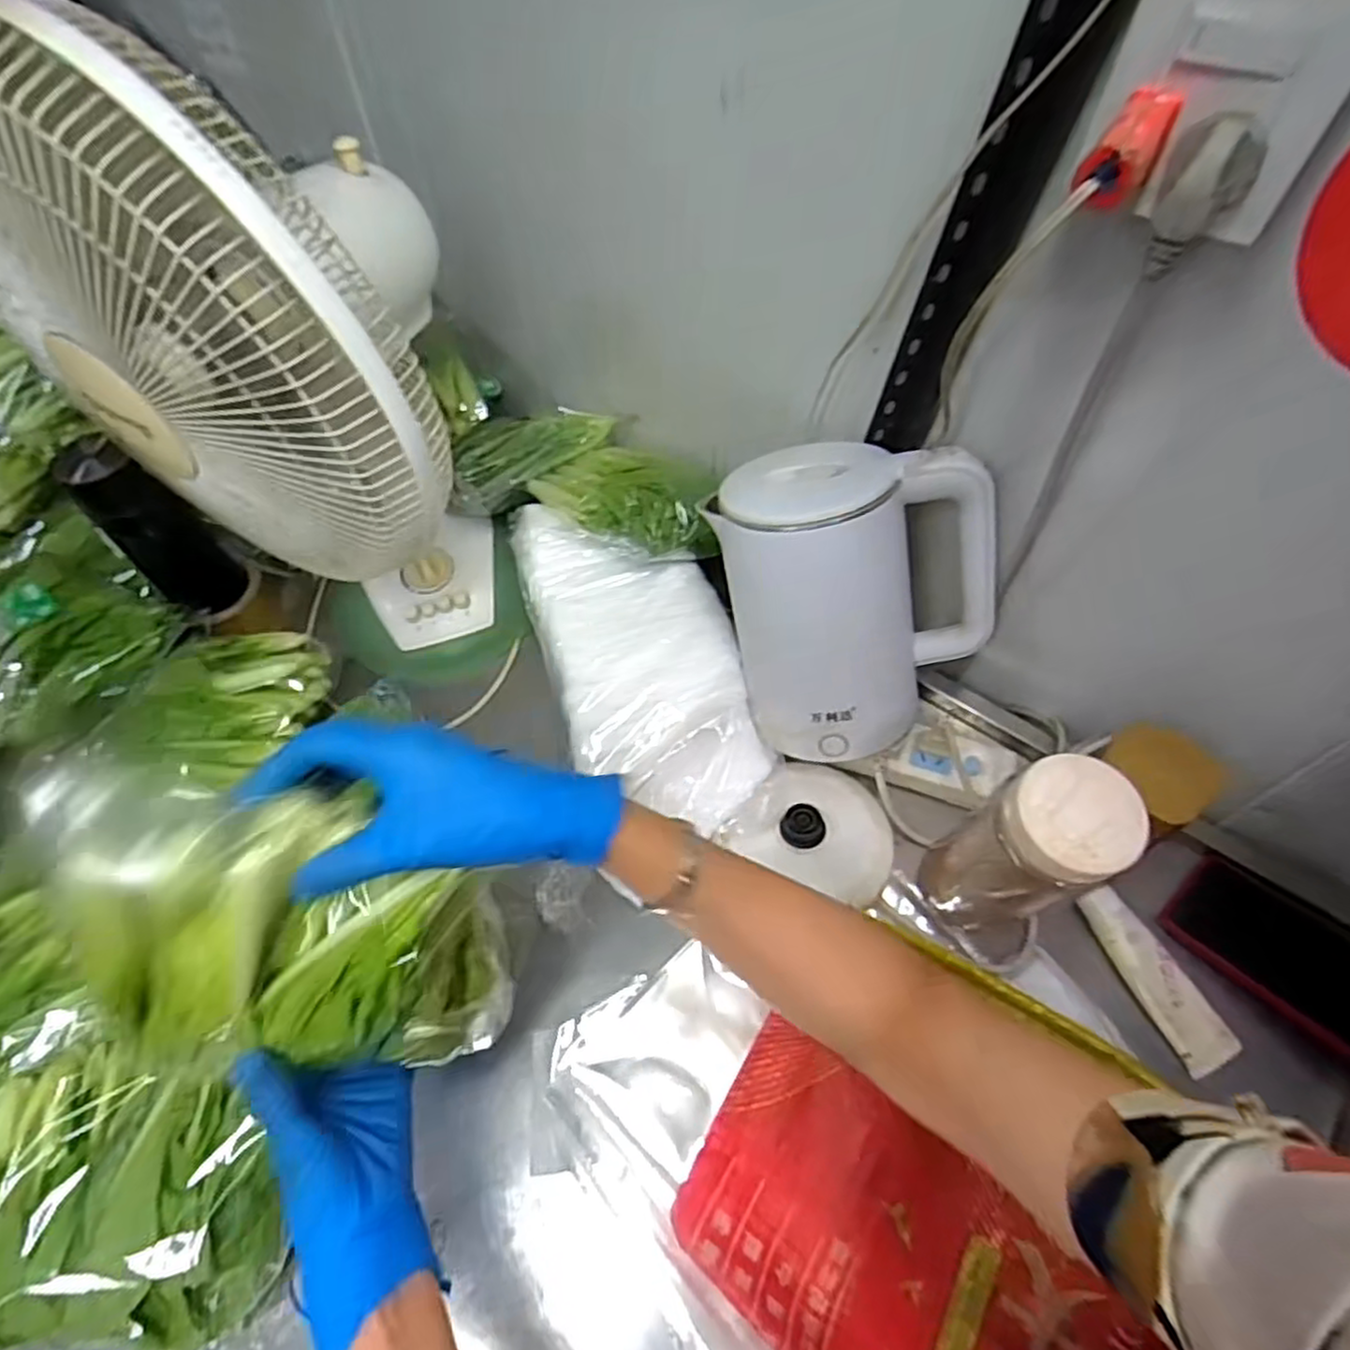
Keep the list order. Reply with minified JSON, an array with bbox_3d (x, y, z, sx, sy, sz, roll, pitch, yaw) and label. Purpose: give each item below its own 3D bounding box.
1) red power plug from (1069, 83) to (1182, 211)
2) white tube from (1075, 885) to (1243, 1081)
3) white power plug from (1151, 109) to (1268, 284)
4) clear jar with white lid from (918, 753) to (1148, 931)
[{"bbox_3d":[0.188,-0.218,0.301,0.021,0.029,0.051,30,63,21],"label":"red power plug"},{"bbox_3d":[0.349,0.216,0.524,0.036,0.016,0.128,-23,58,-12],"label":"white tube"},{"bbox_3d":[0.223,-0.206,0.308,0.034,0.053,0.038,28,62,19],"label":"white power plug"},{"bbox_3d":[0.231,0.121,0.487,0.088,0.220,0.085,37,65,24],"label":"clear jar with white lid"}]

